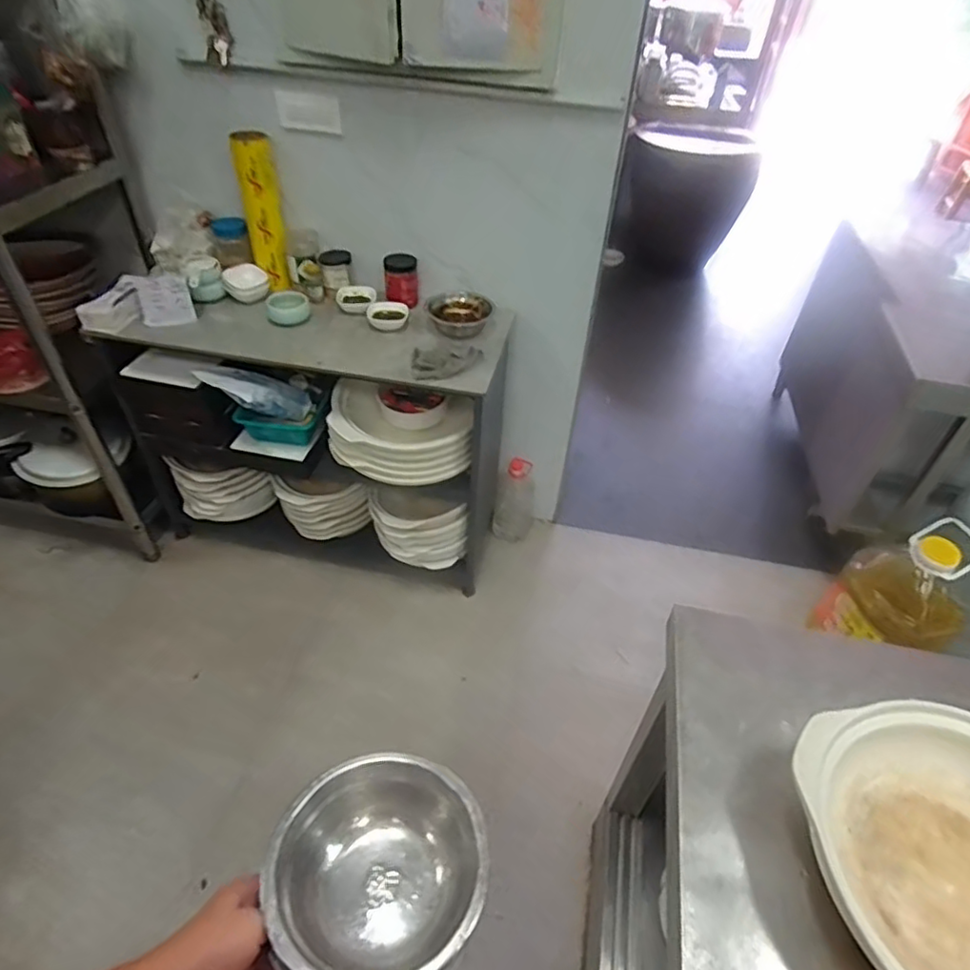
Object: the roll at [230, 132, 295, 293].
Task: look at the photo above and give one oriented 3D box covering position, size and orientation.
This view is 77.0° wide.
[{"bbox_3d":[-0.555,-0.673,1.532,0.094,0.353,0.087,-10,44,-15],"label":"roll"}]

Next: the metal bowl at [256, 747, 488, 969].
[{"bbox_3d":[-0.090,0.319,0.503,0.172,0.062,0.172,2,43,-2],"label":"metal bowl"}]

